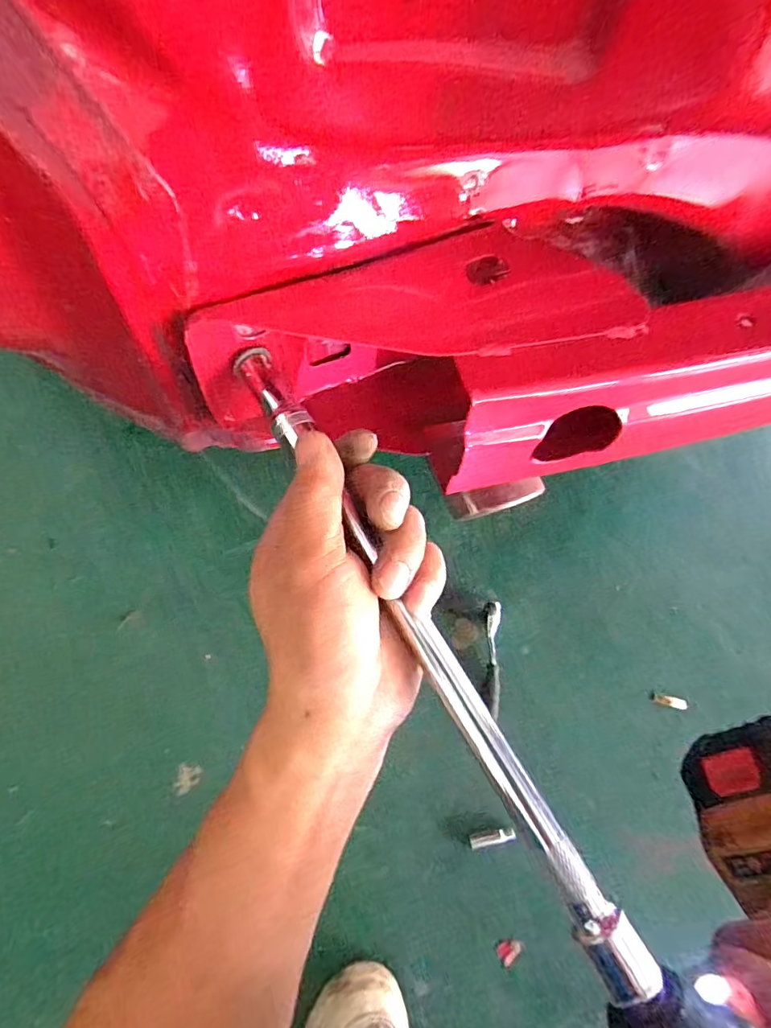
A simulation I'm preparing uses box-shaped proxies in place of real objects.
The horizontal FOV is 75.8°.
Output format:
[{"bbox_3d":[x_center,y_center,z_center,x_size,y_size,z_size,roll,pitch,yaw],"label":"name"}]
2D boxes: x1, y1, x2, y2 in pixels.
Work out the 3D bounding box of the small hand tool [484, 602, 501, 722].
[{"bbox_3d":[0.137,0.183,0.626,0.021,0.026,0.138,2,64,-2],"label":"small hand tool"}]

